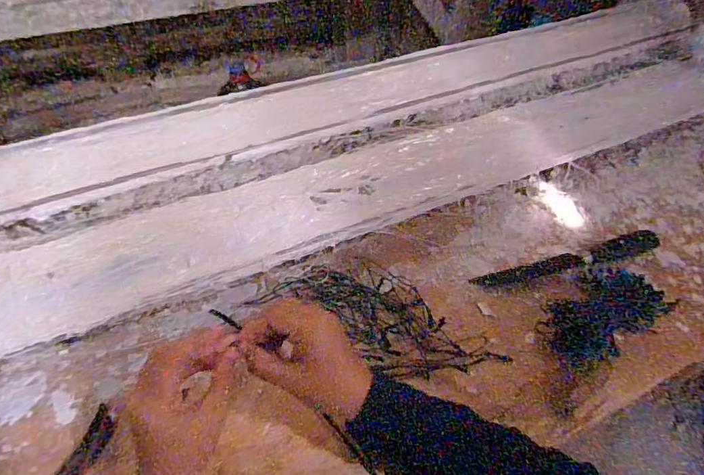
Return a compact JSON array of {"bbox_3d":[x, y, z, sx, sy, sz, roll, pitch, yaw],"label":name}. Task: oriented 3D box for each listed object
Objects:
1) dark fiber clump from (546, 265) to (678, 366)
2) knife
[{"bbox_3d":[0.276,0.085,0.470,0.131,0.035,0.080,-27,55,-23],"label":"dark fiber clump"},{"bbox_3d":[0.278,0.030,0.536,0.252,0.016,0.030,-13,51,-13],"label":"knife"}]

